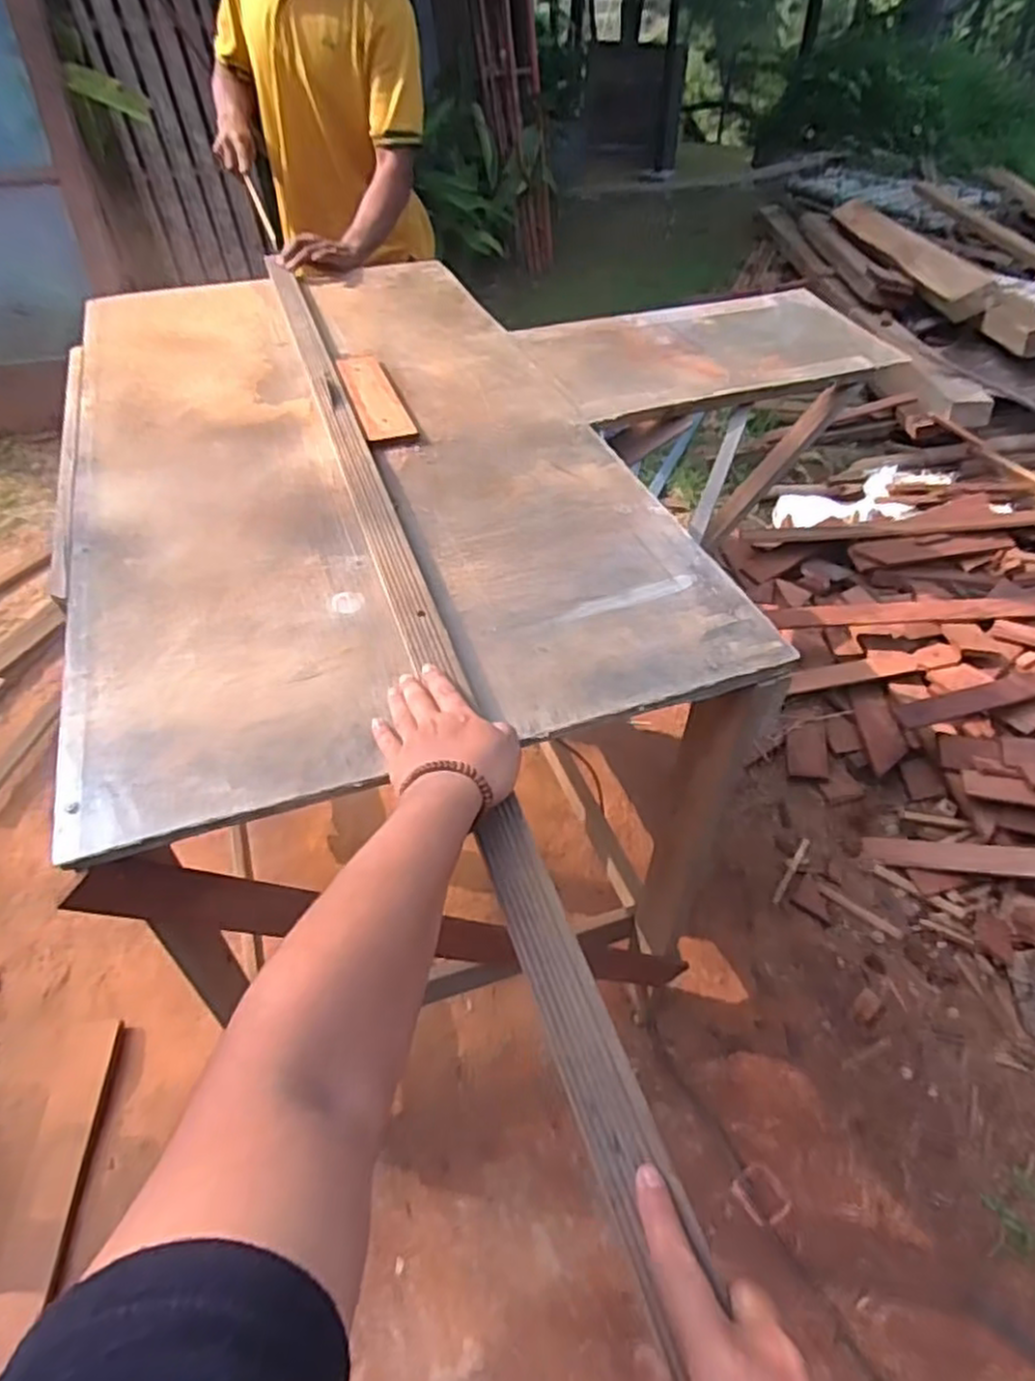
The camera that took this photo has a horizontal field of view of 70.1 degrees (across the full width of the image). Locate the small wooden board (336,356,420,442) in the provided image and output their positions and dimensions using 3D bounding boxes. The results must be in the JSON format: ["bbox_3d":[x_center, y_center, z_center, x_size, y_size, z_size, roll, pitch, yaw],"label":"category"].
[{"bbox_3d":[-0.208,-0.427,1.065,0.072,0.010,0.272,-8,44,-17],"label":"small wooden board"}]

